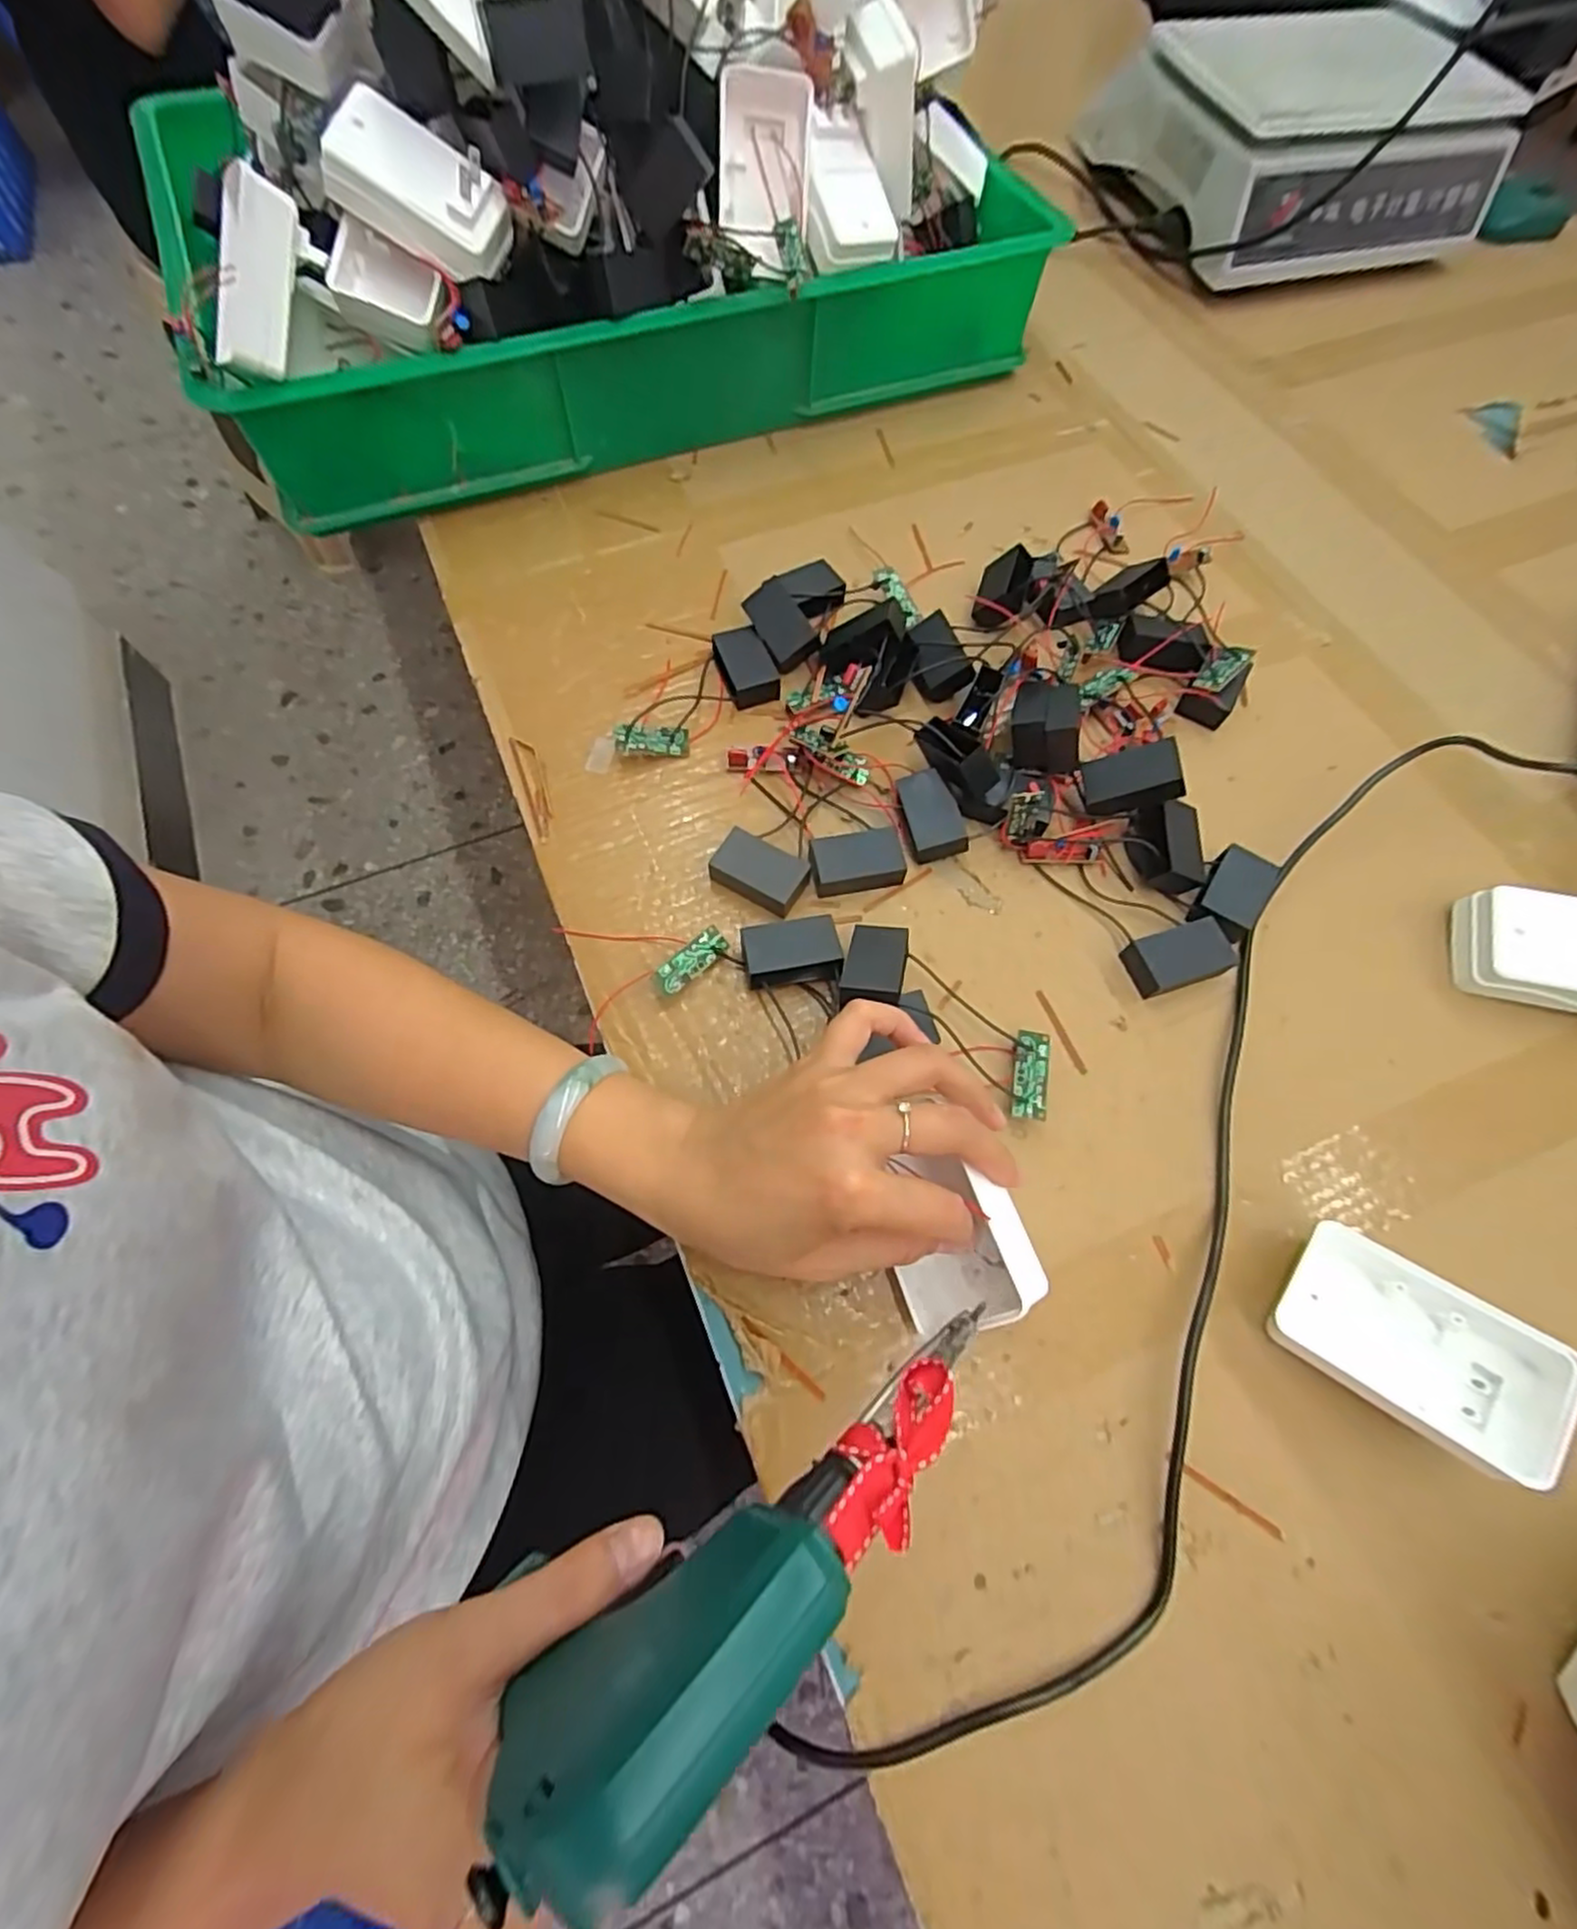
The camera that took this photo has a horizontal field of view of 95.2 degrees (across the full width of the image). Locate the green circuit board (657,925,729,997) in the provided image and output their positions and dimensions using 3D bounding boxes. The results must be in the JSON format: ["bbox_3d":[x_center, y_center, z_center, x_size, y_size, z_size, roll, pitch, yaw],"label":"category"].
[{"bbox_3d":[-0.050,-0.002,0.371,0.040,0.004,0.016,-42,109,-19],"label":"green circuit board"}]

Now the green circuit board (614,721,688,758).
[{"bbox_3d":[-0.081,-0.132,0.424,0.042,0.005,0.018,0,109,-18],"label":"green circuit board"}]

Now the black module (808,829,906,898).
[{"bbox_3d":[0.037,-0.056,0.395,0.049,0.020,0.028,-7,67,-6],"label":"black module"}]

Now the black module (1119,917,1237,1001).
[{"bbox_3d":[0.206,-0.003,0.379,0.052,0.015,0.030,-18,68,-10],"label":"black module"}]

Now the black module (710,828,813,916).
[{"bbox_3d":[-0.015,-0.049,0.390,0.049,0.018,0.030,30,68,10],"label":"black module"}]

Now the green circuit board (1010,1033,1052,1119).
[{"bbox_3d":[0.119,0.056,0.356,0.017,0.011,0.044,14,66,3],"label":"green circuit board"}]

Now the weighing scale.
[{"bbox_3d":[0.471,-0.768,0.680,0.284,0.113,0.259,-20,68,-11],"label":"weighing scale"}]

